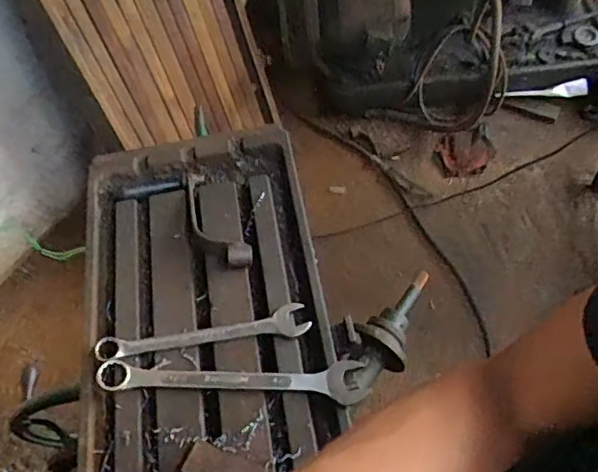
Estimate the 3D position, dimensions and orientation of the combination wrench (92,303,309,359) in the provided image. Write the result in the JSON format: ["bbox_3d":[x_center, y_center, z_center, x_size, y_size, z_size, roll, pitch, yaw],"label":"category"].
[{"bbox_3d":[-0.103,0.106,0.620,0.226,0.009,0.034,-10,58,-2],"label":"combination wrench"}]

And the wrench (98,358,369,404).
[{"bbox_3d":[-0.069,0.143,0.592,0.270,0.017,0.041,2,58,6],"label":"wrench"}]

